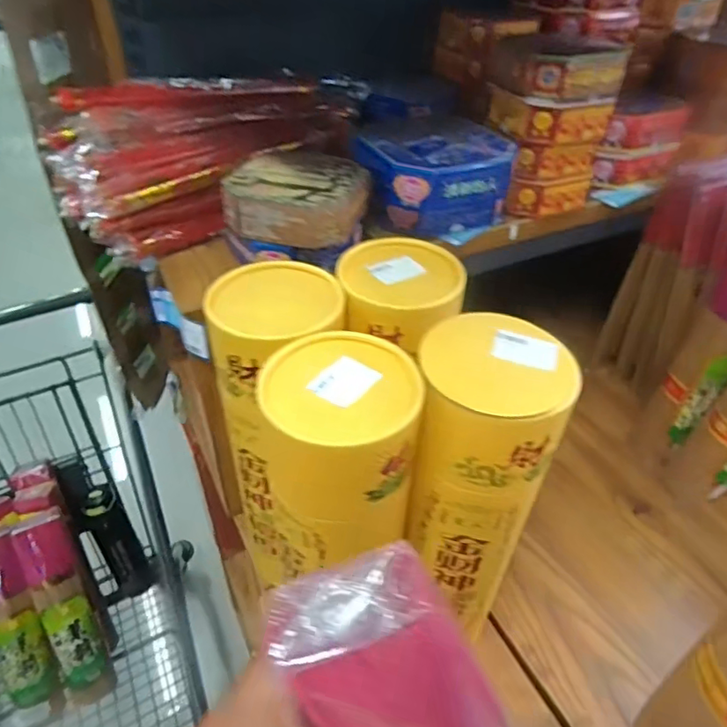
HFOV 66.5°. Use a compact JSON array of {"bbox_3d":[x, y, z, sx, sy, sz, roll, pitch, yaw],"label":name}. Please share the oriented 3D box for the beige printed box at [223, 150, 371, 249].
[{"bbox_3d":[-0.058,-0.147,0.488,0.114,0.043,0.103,11,42,10],"label":"beige printed box"}]

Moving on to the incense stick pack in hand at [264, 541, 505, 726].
[{"bbox_3d":[0.051,0.193,0.249,0.054,0.283,0.060,-8,28,44],"label":"incense stick pack in hand"}]

